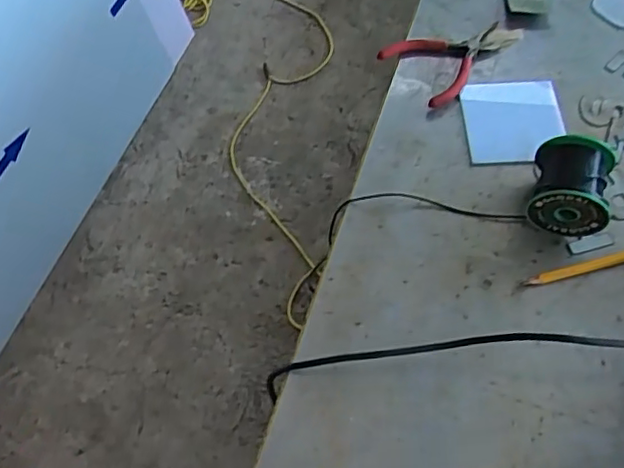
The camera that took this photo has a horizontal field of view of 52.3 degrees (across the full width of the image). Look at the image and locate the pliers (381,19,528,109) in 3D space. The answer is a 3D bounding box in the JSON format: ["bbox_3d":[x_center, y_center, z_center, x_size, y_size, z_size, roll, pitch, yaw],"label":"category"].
[{"bbox_3d":[0.163,-0.214,0.722,0.161,0.021,0.097,-38,64,-18],"label":"pliers"}]

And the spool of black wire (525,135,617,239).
[{"bbox_3d":[0.243,-0.047,0.596,0.069,0.066,0.082,14,61,11],"label":"spool of black wire"}]

